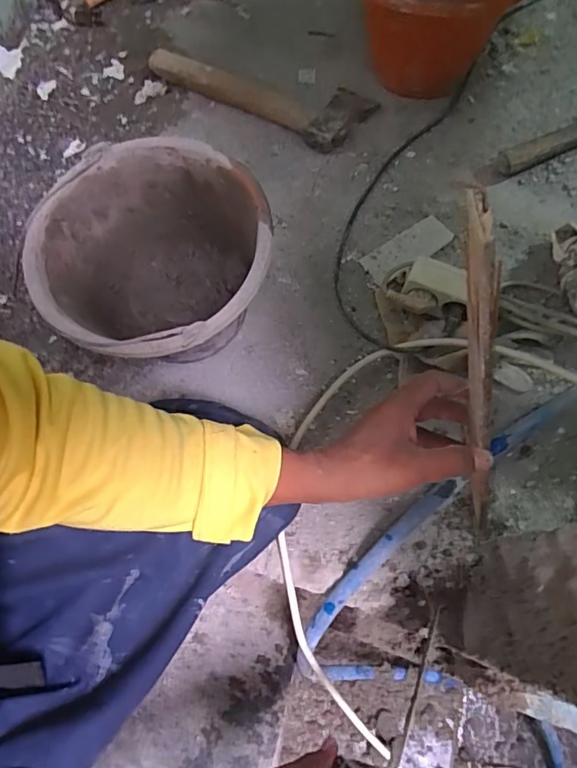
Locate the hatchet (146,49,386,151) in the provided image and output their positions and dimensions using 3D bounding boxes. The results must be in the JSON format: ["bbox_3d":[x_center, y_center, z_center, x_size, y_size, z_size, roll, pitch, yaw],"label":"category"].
[{"bbox_3d":[-0.044,-0.489,0.787,0.366,0.034,0.142,31,72,12],"label":"hatchet"}]

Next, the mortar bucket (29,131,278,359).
[{"bbox_3d":[-0.144,-0.122,0.573,0.246,0.175,0.244,0,69,1],"label":"mortar bucket"}]

